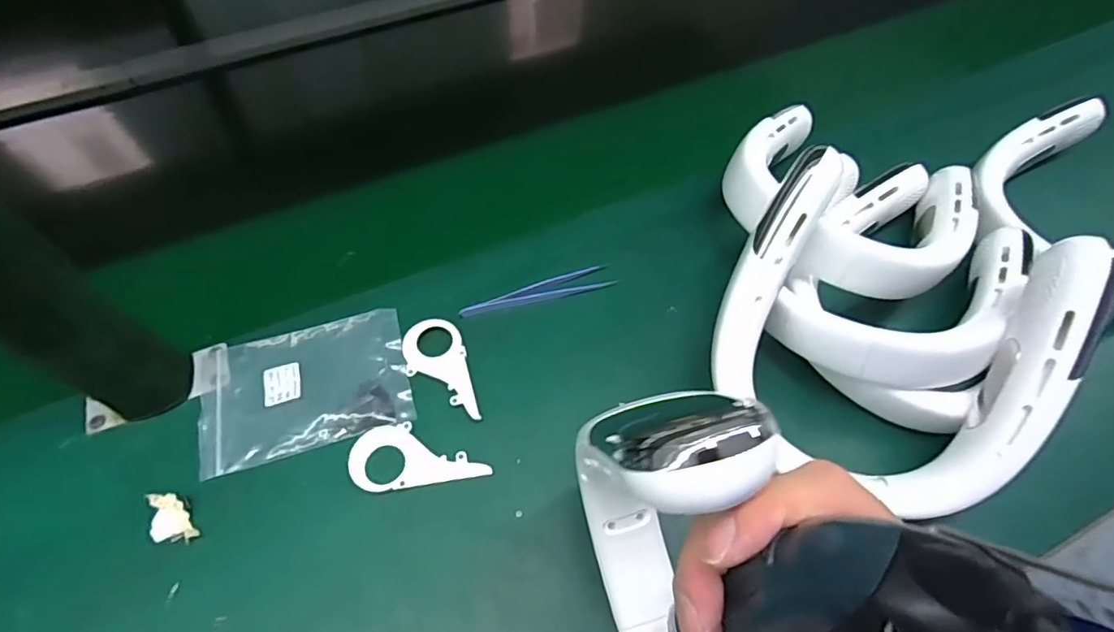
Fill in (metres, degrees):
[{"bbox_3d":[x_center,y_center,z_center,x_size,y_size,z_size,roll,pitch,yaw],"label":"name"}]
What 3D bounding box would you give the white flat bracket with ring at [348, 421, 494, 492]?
[{"bbox_3d":[-0.096,0.094,0.388,0.092,0.004,0.047,-8,59,-6],"label":"white flat bracket with ring"}]

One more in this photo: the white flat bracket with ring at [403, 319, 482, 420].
[{"bbox_3d":[-0.089,0.041,0.422,0.045,0.004,0.091,-14,60,-9],"label":"white flat bracket with ring"}]

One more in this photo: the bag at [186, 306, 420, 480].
[{"bbox_3d":[-0.189,0.052,0.418,0.149,0.007,0.103,-13,60,-9],"label":"bag"}]

